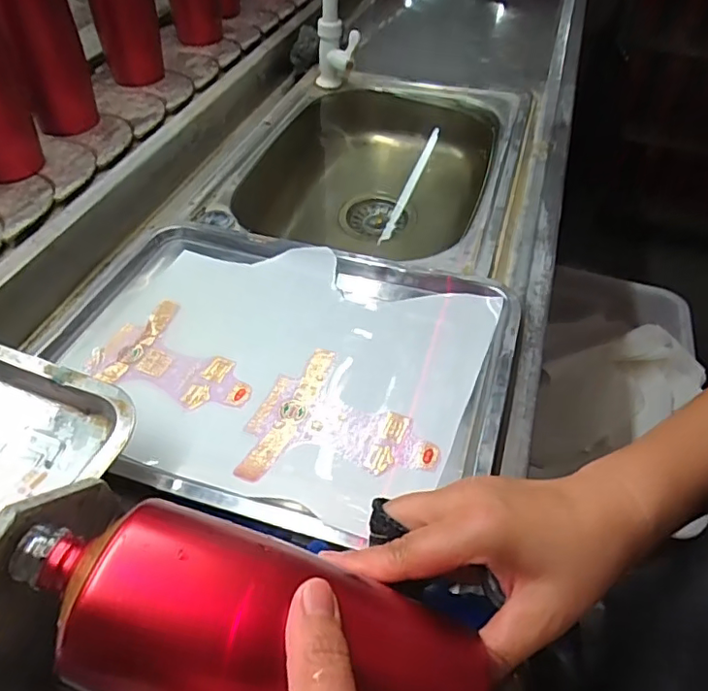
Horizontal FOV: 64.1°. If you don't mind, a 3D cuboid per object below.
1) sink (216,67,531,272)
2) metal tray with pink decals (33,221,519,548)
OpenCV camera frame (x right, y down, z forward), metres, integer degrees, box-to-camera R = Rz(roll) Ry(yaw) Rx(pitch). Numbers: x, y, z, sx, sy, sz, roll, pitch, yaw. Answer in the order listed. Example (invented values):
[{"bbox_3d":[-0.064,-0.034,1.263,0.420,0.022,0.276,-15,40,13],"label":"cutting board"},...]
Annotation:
[{"bbox_3d":[0.042,-0.228,0.769,0.325,0.126,0.491,15,48,9],"label":"sink"},{"bbox_3d":[-0.071,0.006,0.472,0.376,0.031,0.276,15,49,12],"label":"metal tray with pink decals"}]

